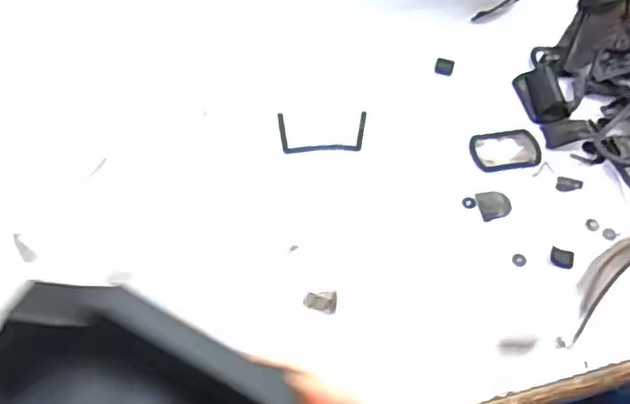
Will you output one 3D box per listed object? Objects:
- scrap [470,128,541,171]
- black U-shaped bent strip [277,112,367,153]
[{"bbox_3d":[0.068,-0.020,0.238,0.025,0.004,0.017,-8,59,-6],"label":"scrap"},{"bbox_3d":[0.003,-0.026,0.240,0.032,0.004,0.017,0,59,-1],"label":"black U-shaped bent strip"}]

